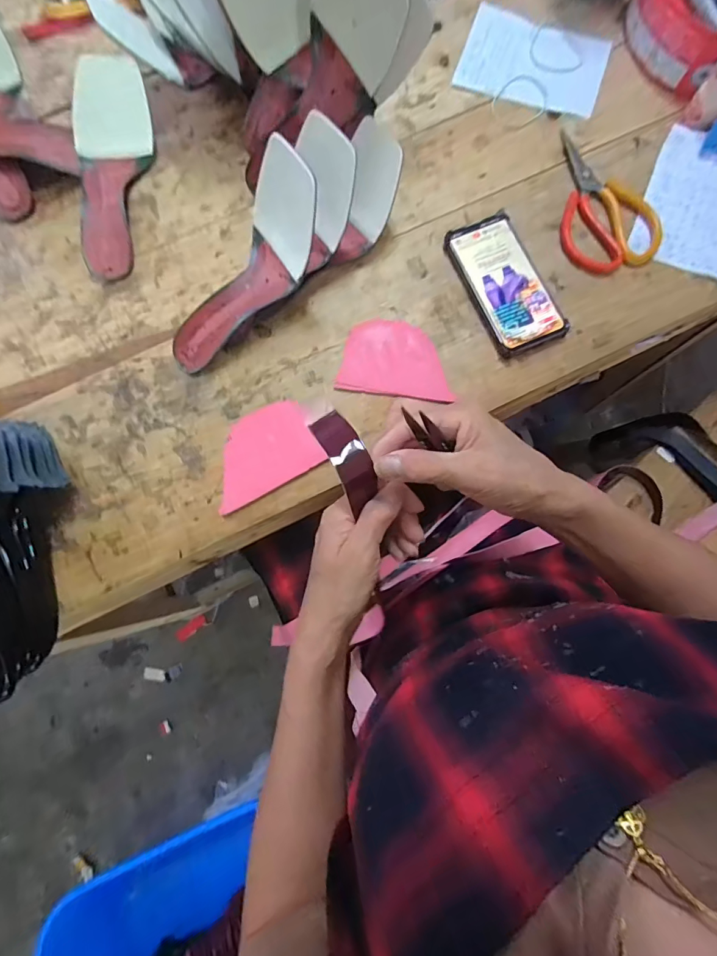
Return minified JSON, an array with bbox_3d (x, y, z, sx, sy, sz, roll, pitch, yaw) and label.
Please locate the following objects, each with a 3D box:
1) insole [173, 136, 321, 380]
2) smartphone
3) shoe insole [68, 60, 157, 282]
[{"bbox_3d":[-0.117,-0.209,0.442,0.083,0.051,0.235,48,111,10],"label":"insole"},{"bbox_3d":[0.163,-0.219,0.478,0.079,0.017,0.164,-22,79,-3],"label":"smartphone"},{"bbox_3d":[-0.296,-0.353,0.498,0.084,0.054,0.231,2,91,2],"label":"shoe insole"}]

